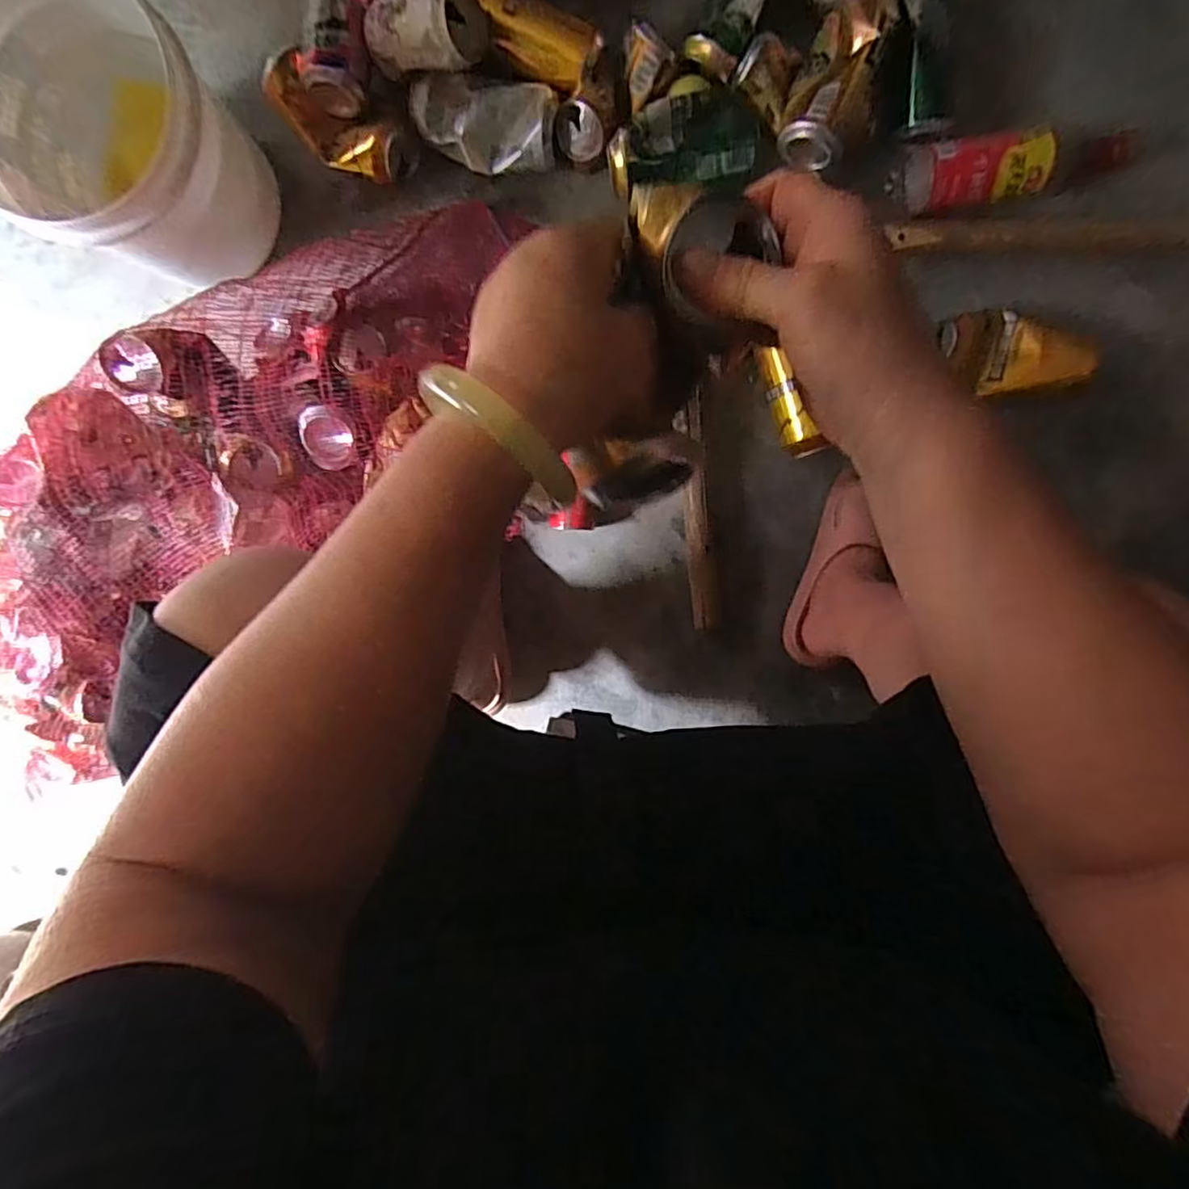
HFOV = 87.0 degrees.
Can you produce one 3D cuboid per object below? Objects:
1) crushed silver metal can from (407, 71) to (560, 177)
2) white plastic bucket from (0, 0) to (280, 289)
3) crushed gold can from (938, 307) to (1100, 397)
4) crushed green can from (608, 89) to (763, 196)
[{"bbox_3d":[-0.118,-0.511,0.691,0.154,0.056,0.083,4,98,2],"label":"crushed silver metal can"},{"bbox_3d":[-0.470,-0.447,0.641,0.216,0.208,0.217,0,97,2],"label":"white plastic bucket"},{"bbox_3d":[0.450,-0.258,0.678,0.152,0.041,0.083,20,98,0],"label":"crushed gold can"},{"bbox_3d":[0.096,-0.478,0.672,0.161,0.056,0.087,-4,97,3],"label":"crushed green can"}]

